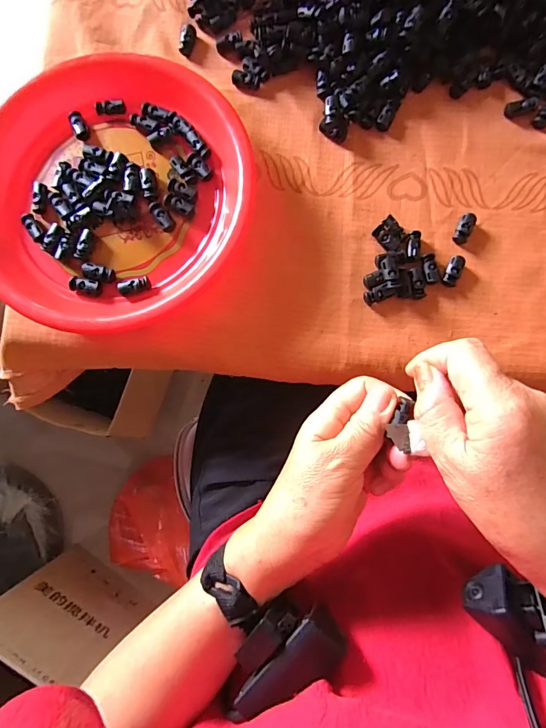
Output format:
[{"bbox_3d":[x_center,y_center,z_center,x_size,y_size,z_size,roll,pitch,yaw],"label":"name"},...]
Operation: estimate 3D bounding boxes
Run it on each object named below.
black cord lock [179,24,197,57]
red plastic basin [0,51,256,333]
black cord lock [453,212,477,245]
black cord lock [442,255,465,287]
[{"bbox_3d":[-0.086,-0.327,0.395,0.014,0.008,0.030,10,85,4],"label":"black cord lock"},{"bbox_3d":[-0.145,-0.154,0.360,0.257,0.040,0.255,0,85,3],"label":"red plastic basin"},{"bbox_3d":[0.175,-0.124,0.357,0.014,0.008,0.030,27,87,5],"label":"black cord lock"},{"bbox_3d":[0.163,-0.084,0.353,0.013,0.008,0.030,27,87,5],"label":"black cord lock"}]

